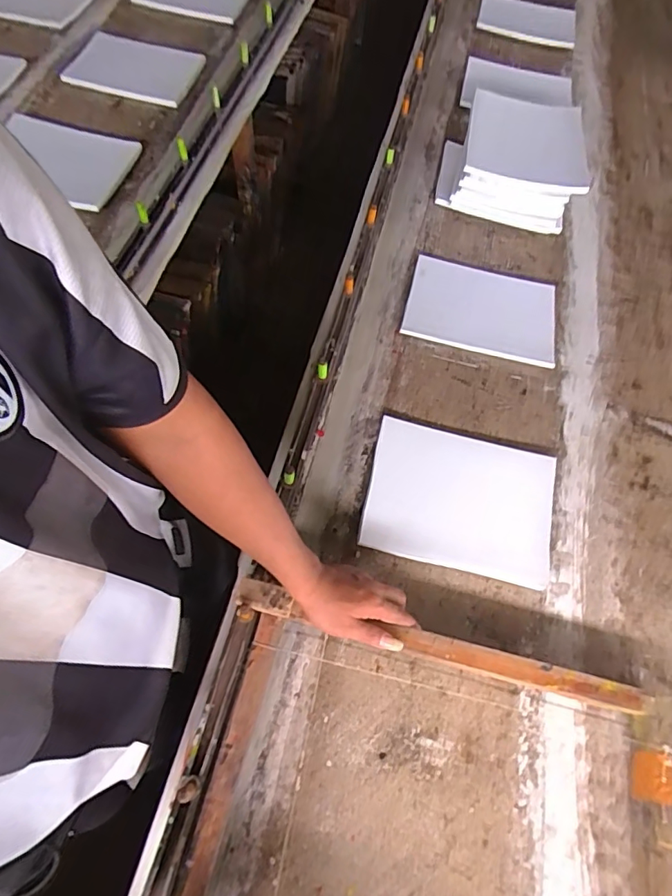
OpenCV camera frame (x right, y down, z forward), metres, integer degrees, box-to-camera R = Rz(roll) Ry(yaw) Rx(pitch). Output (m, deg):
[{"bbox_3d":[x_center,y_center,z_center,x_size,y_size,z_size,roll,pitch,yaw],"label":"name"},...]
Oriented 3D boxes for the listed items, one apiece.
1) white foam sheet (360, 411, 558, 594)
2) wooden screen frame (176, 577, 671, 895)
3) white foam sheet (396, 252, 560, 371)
[{"bbox_3d":[0.189,0.076,0.762,0.276,0.017,0.220,14,62,0],"label":"white foam sheet"},{"bbox_3d":[0.095,0.411,0.537,0.532,0.070,0.400,14,66,4],"label":"wooden screen frame"},{"bbox_3d":[0.274,-0.261,0.948,0.275,0.020,0.199,14,63,2],"label":"white foam sheet"}]

